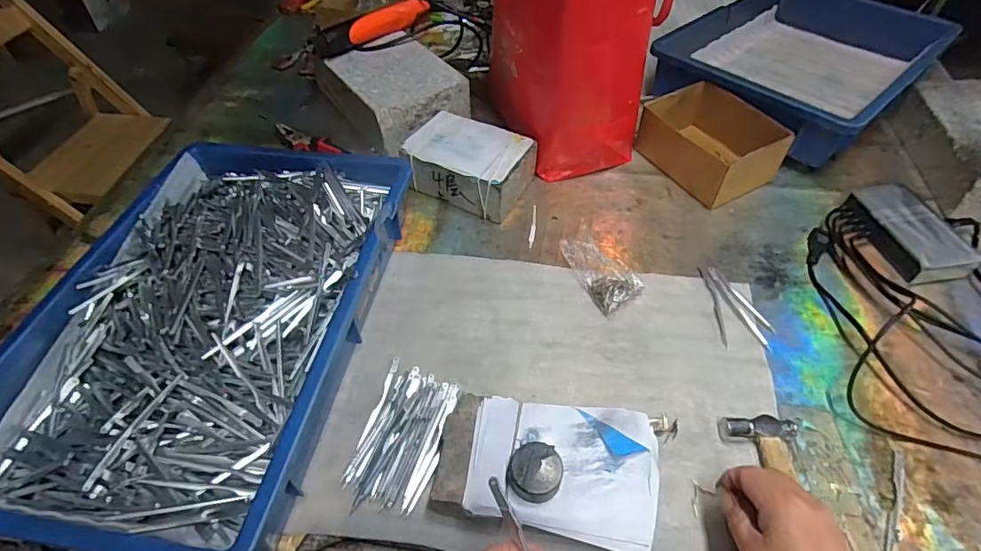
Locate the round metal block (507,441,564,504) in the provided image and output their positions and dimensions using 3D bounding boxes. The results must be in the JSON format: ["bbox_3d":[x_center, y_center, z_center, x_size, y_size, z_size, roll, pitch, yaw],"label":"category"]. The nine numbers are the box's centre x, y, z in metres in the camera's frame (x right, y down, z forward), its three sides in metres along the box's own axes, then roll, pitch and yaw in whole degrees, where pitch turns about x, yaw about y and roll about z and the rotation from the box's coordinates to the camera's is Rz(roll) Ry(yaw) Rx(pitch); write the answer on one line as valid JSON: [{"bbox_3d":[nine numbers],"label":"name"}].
[{"bbox_3d":[0.033,0.144,0.368,0.038,0.015,0.039,-1,50,1],"label":"round metal block"}]

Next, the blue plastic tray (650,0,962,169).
[{"bbox_3d":[0.479,-0.333,0.777,0.421,0.093,0.295,-37,59,-26],"label":"blue plastic tray"}]

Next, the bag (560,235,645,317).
[{"bbox_3d":[0.119,-0.008,0.548,0.056,0.037,0.091,-30,56,-21],"label":"bag"}]

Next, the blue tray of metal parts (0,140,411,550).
[{"bbox_3d":[-0.263,0.036,0.491,0.277,0.082,0.411,6,51,7],"label":"blue tray of metal parts"}]

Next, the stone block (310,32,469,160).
[{"bbox_3d":[-0.150,-0.282,0.744,0.141,0.072,0.221,-31,56,-22],"label":"stone block"}]

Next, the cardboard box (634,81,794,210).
[{"bbox_3d":[0.288,-0.175,0.658,0.122,0.074,0.161,-27,54,-19],"label":"cardboard box"}]

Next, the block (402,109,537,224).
[{"bbox_3d":[-0.028,-0.141,0.646,0.147,0.069,0.109,21,54,18],"label":"block"}]

